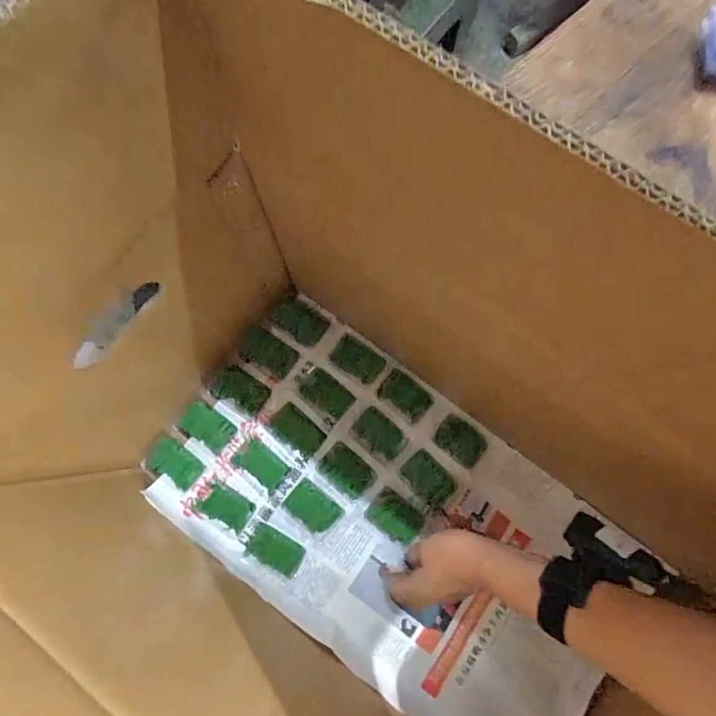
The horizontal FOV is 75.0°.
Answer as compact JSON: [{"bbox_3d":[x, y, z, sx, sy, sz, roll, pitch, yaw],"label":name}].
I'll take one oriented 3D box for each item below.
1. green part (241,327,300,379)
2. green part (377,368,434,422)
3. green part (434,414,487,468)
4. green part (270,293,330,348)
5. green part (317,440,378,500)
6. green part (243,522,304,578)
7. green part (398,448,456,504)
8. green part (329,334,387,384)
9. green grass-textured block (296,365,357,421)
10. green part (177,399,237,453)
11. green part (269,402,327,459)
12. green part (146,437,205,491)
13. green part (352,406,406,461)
[{"bbox_3d":[-0.110,-0.006,0.574,0.065,0.009,0.045,33,81,6],"label":"green part"},{"bbox_3d":[0.058,0.045,0.572,0.062,0.005,0.039,36,81,7],"label":"green part"},{"bbox_3d":[0.124,0.100,0.567,0.061,0.004,0.043,39,81,7],"label":"green part"},{"bbox_3d":[-0.071,-0.047,0.579,0.061,0.014,0.045,32,81,6],"label":"green part"},{"bbox_3d":[-0.013,0.135,0.558,0.063,0.007,0.043,41,82,8],"label":"green part"},{"bbox_3d":[-0.096,0.222,0.542,0.064,0.007,0.038,25,80,5],"label":"green part"},{"bbox_3d":[0.085,0.145,0.560,0.044,0.004,0.063,-44,82,-8],"label":"green part"},{"bbox_3d":[0.001,0.002,0.578,0.062,0.004,0.038,33,81,7],"label":"green part"},{"bbox_3d":[-0.041,0.042,0.571,0.068,0.004,0.040,39,81,8],"label":"green grass-textured block"},{"bbox_3d":[-0.183,0.081,0.565,0.067,0.005,0.041,32,81,6],"label":"green part"},{"bbox_3d":[-0.074,0.088,0.561,0.064,0.004,0.039,43,82,8],"label":"green part"},{"bbox_3d":[-0.218,0.127,0.553,0.062,0.008,0.045,34,81,7],"label":"green part"},{"bbox_3d":[0.026,0.092,0.565,0.062,0.007,0.042,42,82,8],"label":"green part"}]

